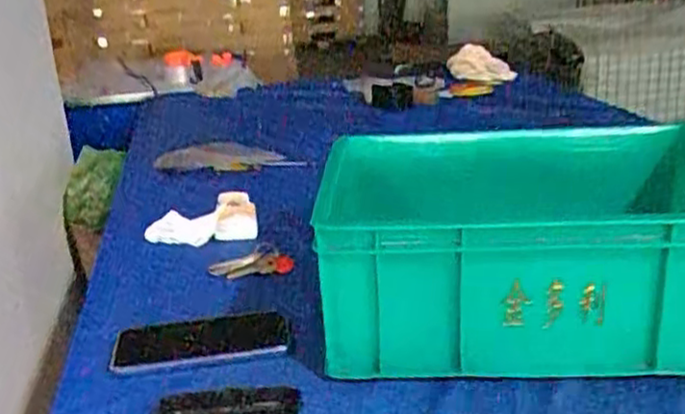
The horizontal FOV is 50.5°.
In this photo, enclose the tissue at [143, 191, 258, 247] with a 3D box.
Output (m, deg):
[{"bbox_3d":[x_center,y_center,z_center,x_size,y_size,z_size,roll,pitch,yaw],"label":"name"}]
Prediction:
[{"bbox_3d":[-0.191,0.019,0.981,0.149,0.043,0.092,-5,19,-4],"label":"tissue"}]

